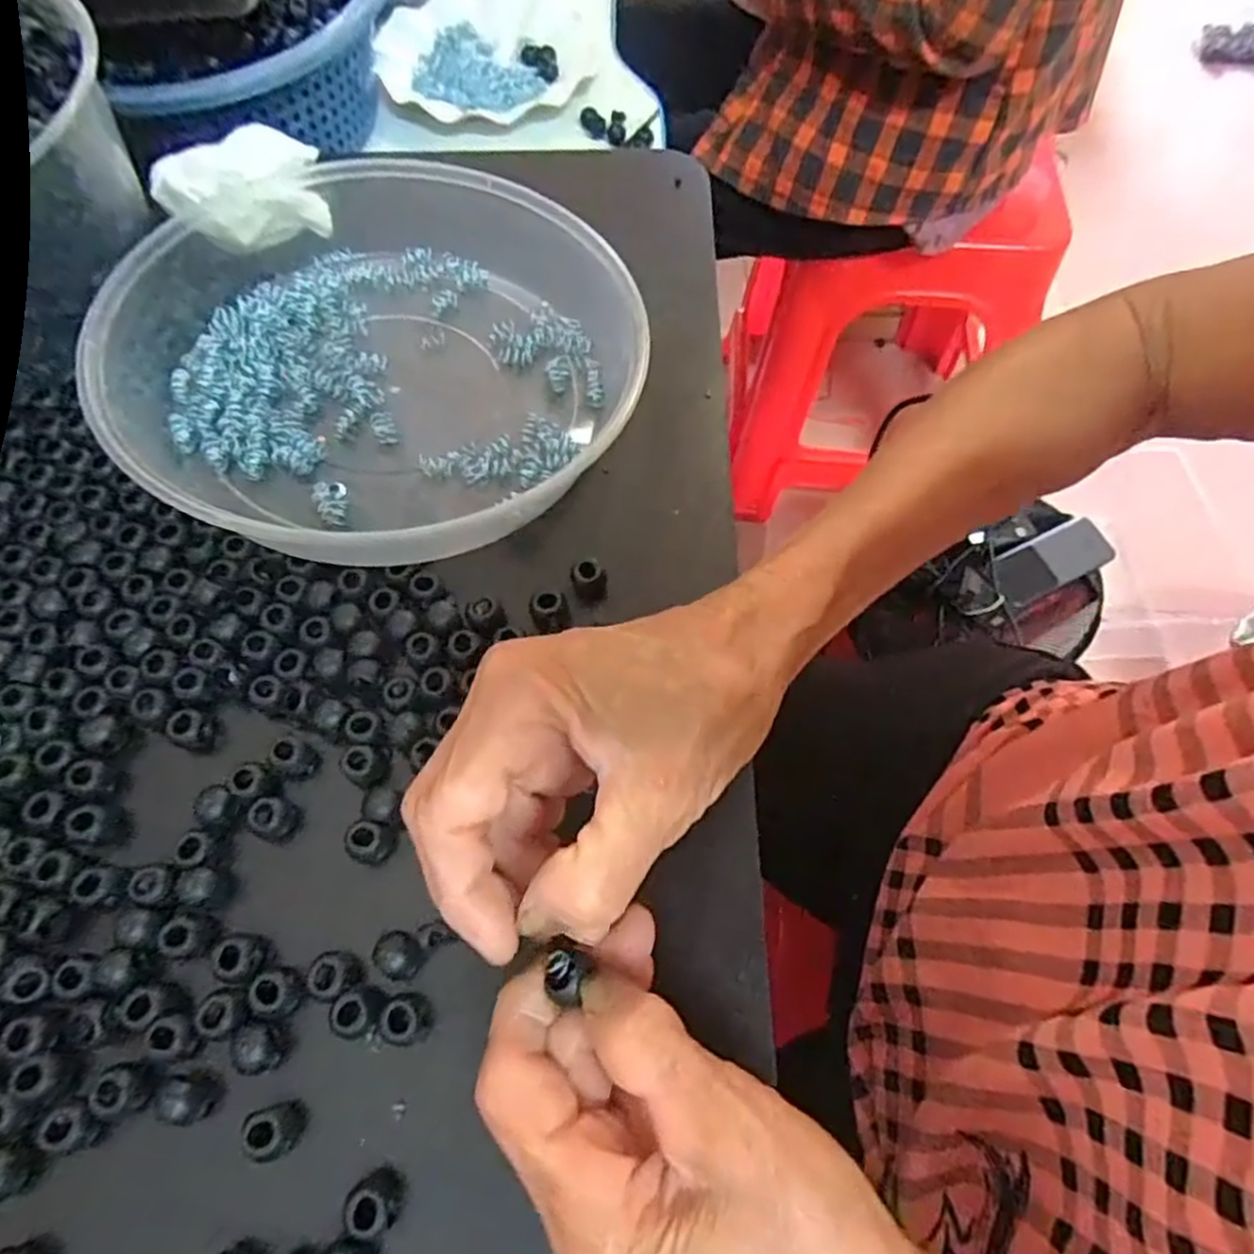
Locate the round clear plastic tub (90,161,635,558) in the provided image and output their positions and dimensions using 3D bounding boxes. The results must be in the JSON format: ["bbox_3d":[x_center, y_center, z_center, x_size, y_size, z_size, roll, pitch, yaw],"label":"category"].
[{"bbox_3d":[-0.130,-0.138,0.340,0.255,0.051,0.218,32,69,13],"label":"round clear plastic tub"}]

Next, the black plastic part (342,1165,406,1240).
[{"bbox_3d":[-0.076,0.174,0.226,0.013,0.016,0.015,-38,71,-16],"label":"black plastic part"}]

